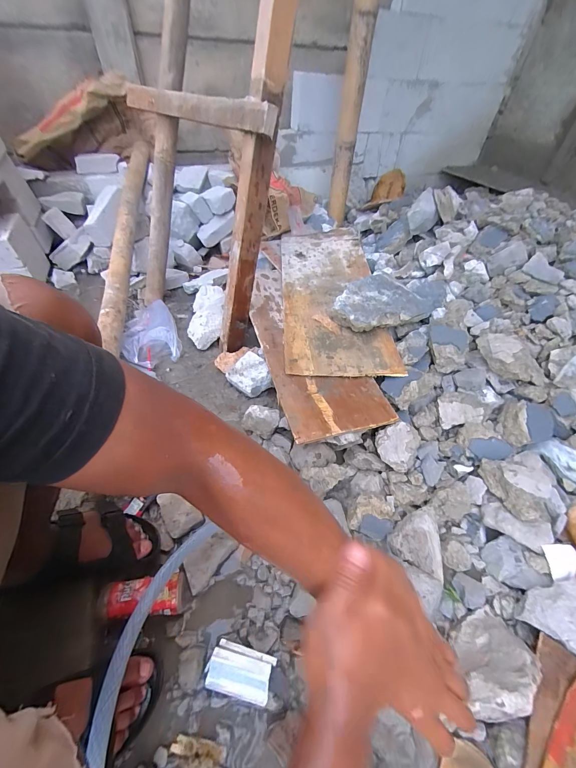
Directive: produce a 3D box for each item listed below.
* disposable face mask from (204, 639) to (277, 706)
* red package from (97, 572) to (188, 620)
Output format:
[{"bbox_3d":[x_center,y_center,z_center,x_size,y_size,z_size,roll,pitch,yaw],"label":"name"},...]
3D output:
[{"bbox_3d":[-0.069,0.408,0.438,0.090,0.030,0.053,13,48,8],"label":"disposable face mask"},{"bbox_3d":[-0.229,0.341,0.489,0.124,0.055,0.056,-6,48,-9],"label":"red package"}]

